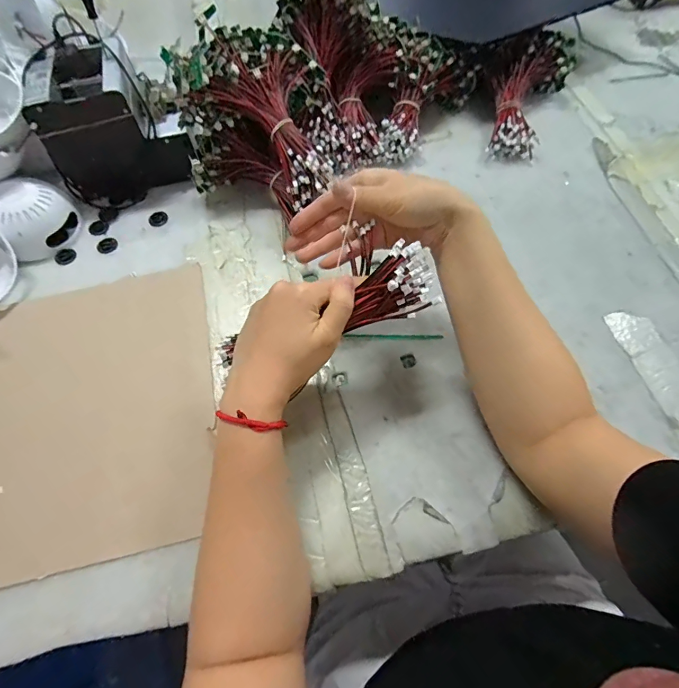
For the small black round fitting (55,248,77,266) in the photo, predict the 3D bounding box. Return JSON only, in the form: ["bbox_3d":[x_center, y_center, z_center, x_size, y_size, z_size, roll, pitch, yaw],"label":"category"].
[{"bbox_3d":[-0.359,-0.116,0.536,0.024,0.006,0.023,0,63,-1],"label":"small black round fitting"}]

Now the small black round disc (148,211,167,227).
[{"bbox_3d":[-0.250,-0.173,0.564,0.024,0.004,0.027,-23,66,-12],"label":"small black round disc"}]

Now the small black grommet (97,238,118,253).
[{"bbox_3d":[-0.310,-0.133,0.545,0.026,0.004,0.027,-36,69,-17],"label":"small black grommet"}]

